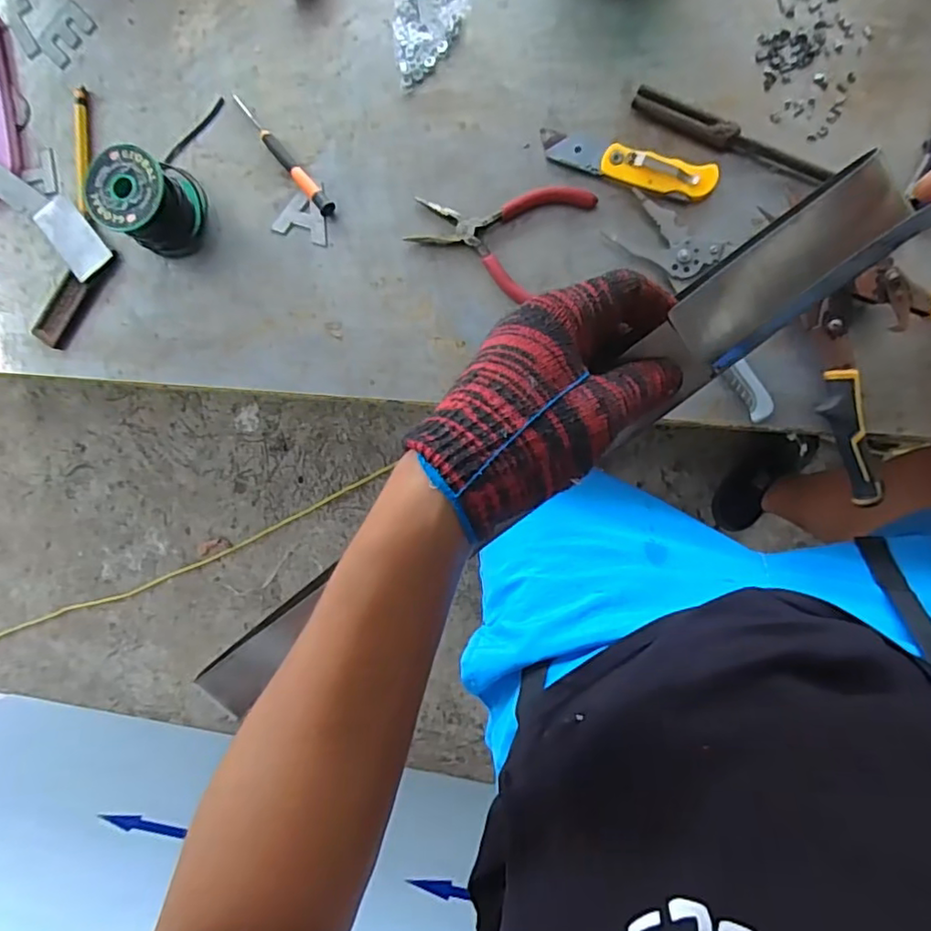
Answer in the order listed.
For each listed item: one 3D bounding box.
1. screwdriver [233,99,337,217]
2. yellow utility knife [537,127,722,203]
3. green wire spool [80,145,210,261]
[{"bbox_3d":[-0.163,-0.277,0.541,0.013,0.009,0.140,-40,84,7],"label":"screwdriver"},{"bbox_3d":[0.129,-0.242,0.492,0.143,0.011,0.029,19,93,9],"label":"yellow utility knife"},{"bbox_3d":[-0.274,-0.230,0.530,0.067,0.068,0.075,33,95,8],"label":"green wire spool"}]

